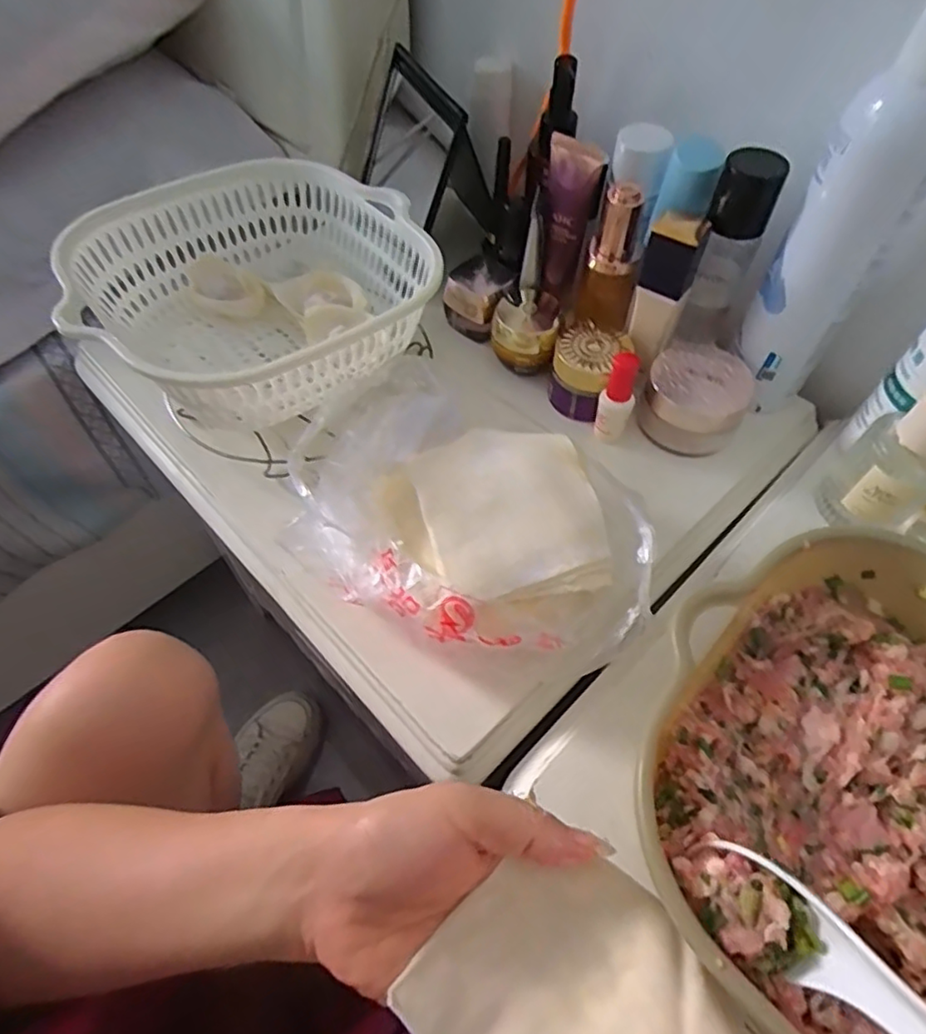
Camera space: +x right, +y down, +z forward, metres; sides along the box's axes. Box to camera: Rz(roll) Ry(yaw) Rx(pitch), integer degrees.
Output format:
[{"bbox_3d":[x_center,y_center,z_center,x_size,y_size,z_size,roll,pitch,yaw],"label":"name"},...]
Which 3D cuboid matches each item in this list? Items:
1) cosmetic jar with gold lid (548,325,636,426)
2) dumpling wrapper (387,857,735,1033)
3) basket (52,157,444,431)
[{"bbox_3d":[0.087,-0.106,0.447,0.047,0.045,0.055,28,60,16],"label":"cosmetic jar with gold lid"},{"bbox_3d":[0.037,0.166,0.213,0.089,0.019,0.086,38,63,21],"label":"dumpling wrapper"},{"bbox_3d":[-0.136,-0.151,0.425,0.210,0.087,0.220,1,56,-1],"label":"basket"}]

